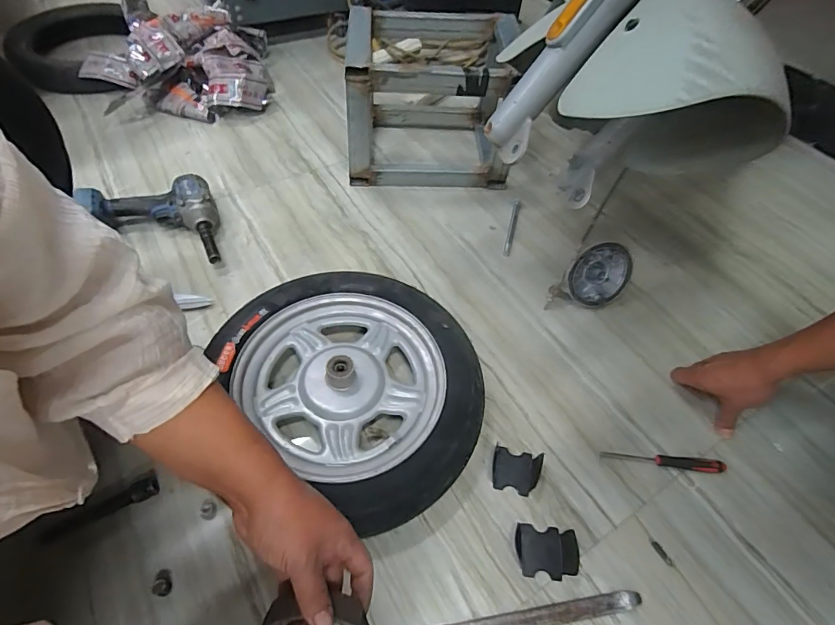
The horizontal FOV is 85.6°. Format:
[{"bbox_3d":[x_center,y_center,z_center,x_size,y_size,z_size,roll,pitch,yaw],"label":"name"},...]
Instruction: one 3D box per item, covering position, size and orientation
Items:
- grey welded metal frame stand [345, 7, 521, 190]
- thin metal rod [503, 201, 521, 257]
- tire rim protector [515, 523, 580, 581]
[{"bbox_3d":[0.019,-0.417,0.885,0.307,0.234,0.255,-1,53,-6],"label":"grey welded metal frame stand"},{"bbox_3d":[0.178,-0.160,0.846,0.015,0.007,0.146,14,53,6],"label":"thin metal rod"},{"bbox_3d":[0.148,0.273,0.516,0.066,0.017,0.053,7,53,1],"label":"tire rim protector"}]

